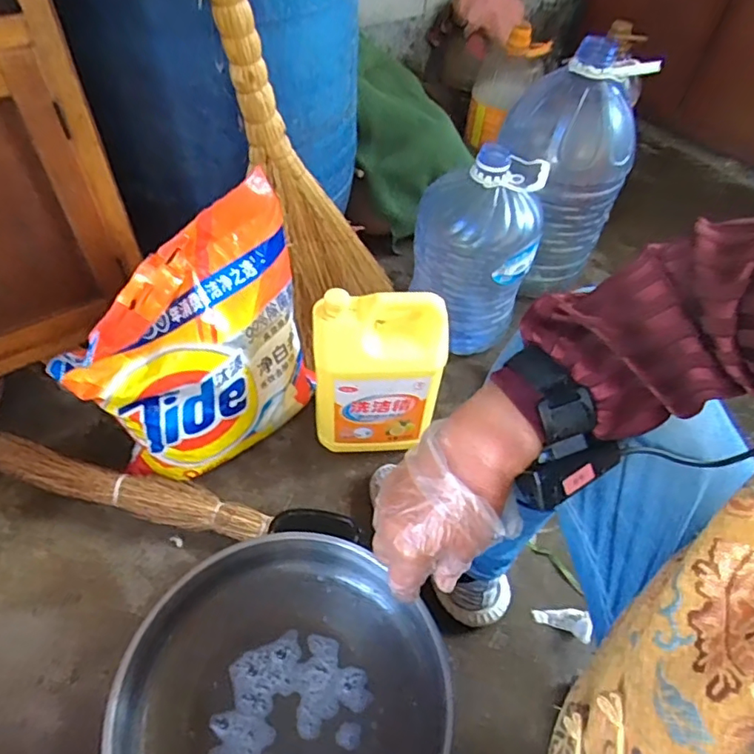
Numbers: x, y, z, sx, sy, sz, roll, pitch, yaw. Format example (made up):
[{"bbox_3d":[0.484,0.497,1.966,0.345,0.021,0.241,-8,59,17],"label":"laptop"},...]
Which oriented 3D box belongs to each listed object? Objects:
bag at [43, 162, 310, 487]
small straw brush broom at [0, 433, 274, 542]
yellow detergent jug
[{"bbox_3d":[-0.225,-0.034,0.729,0.315,0.323,0.133,-35,61,-28],"label":"bag"},{"bbox_3d":[-0.351,0.160,0.779,0.420,0.072,0.063,11,51,5],"label":"small straw brush broom"},{"bbox_3d":[0.000,0.006,0.789,0.172,0.266,0.085,-1,51,-5],"label":"yellow detergent jug"}]

